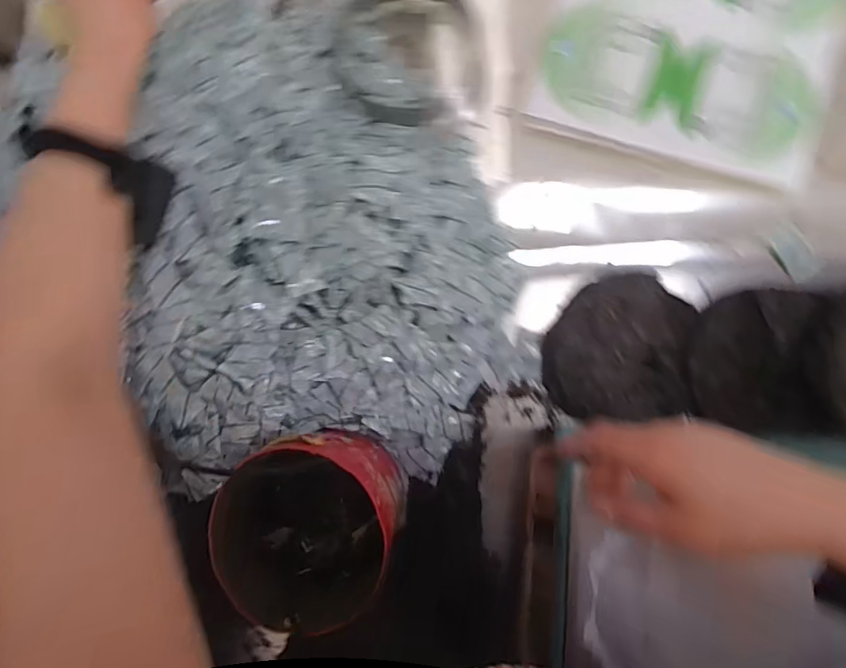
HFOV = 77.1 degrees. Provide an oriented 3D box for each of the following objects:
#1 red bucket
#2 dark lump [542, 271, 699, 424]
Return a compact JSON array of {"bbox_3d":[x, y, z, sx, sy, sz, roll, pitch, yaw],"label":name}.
[{"bbox_3d":[-0.114,0.202,0.569,0.170,0.172,0.190,6,87,3],"label":"red bucket"},{"bbox_3d":[0.236,0.013,0.635,0.178,0.034,0.169,0,87,3],"label":"dark lump"}]

